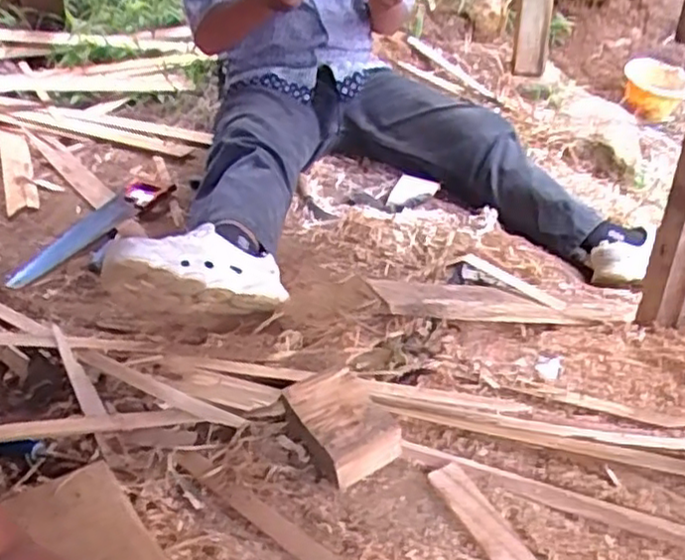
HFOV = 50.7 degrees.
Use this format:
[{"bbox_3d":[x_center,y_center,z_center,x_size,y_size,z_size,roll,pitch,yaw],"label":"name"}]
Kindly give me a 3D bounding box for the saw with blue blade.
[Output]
[{"bbox_3d":[-0.455,-0.100,1.320,0.100,0.020,0.434,4,27,15],"label":"saw with blue blade"}]

